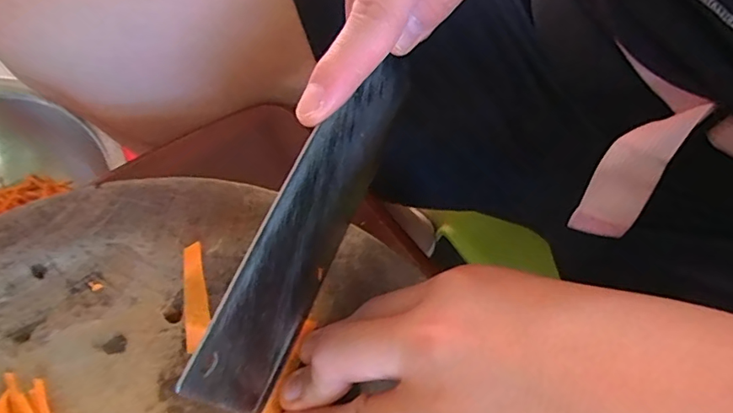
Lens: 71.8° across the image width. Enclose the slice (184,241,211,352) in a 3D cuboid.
[{"bbox_3d":[-0.081,0.041,0.239,0.011,0.004,0.051,-8,63,-5],"label":"slice"}]

